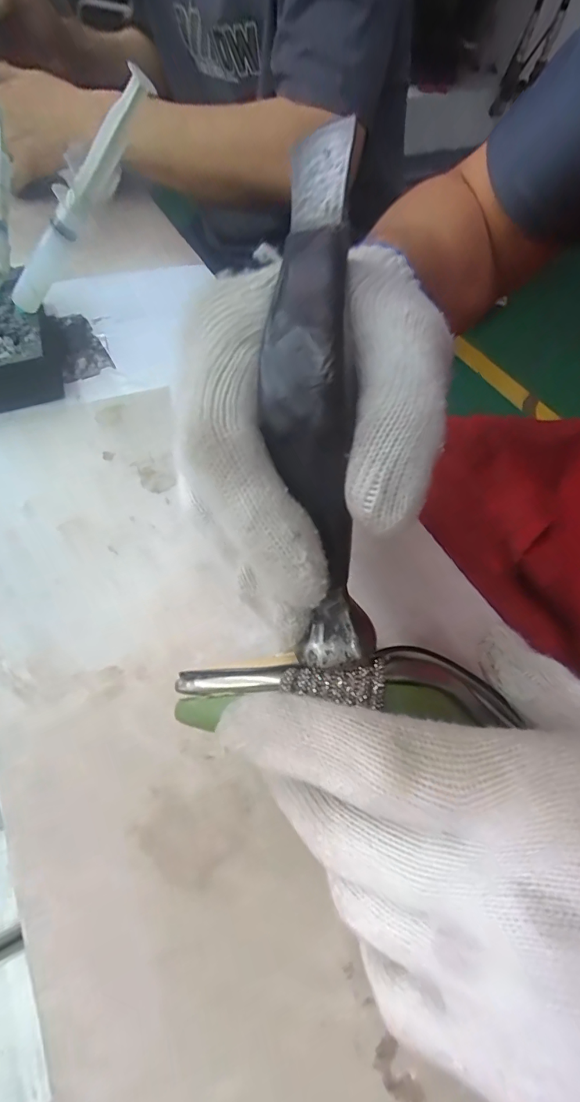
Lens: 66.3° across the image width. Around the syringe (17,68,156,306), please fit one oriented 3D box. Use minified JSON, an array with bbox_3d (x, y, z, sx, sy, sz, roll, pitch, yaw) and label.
[{"bbox_3d":[-0.128,-0.202,0.265,0.022,0.144,0.019,20,43,-46],"label":"syringe"}]

